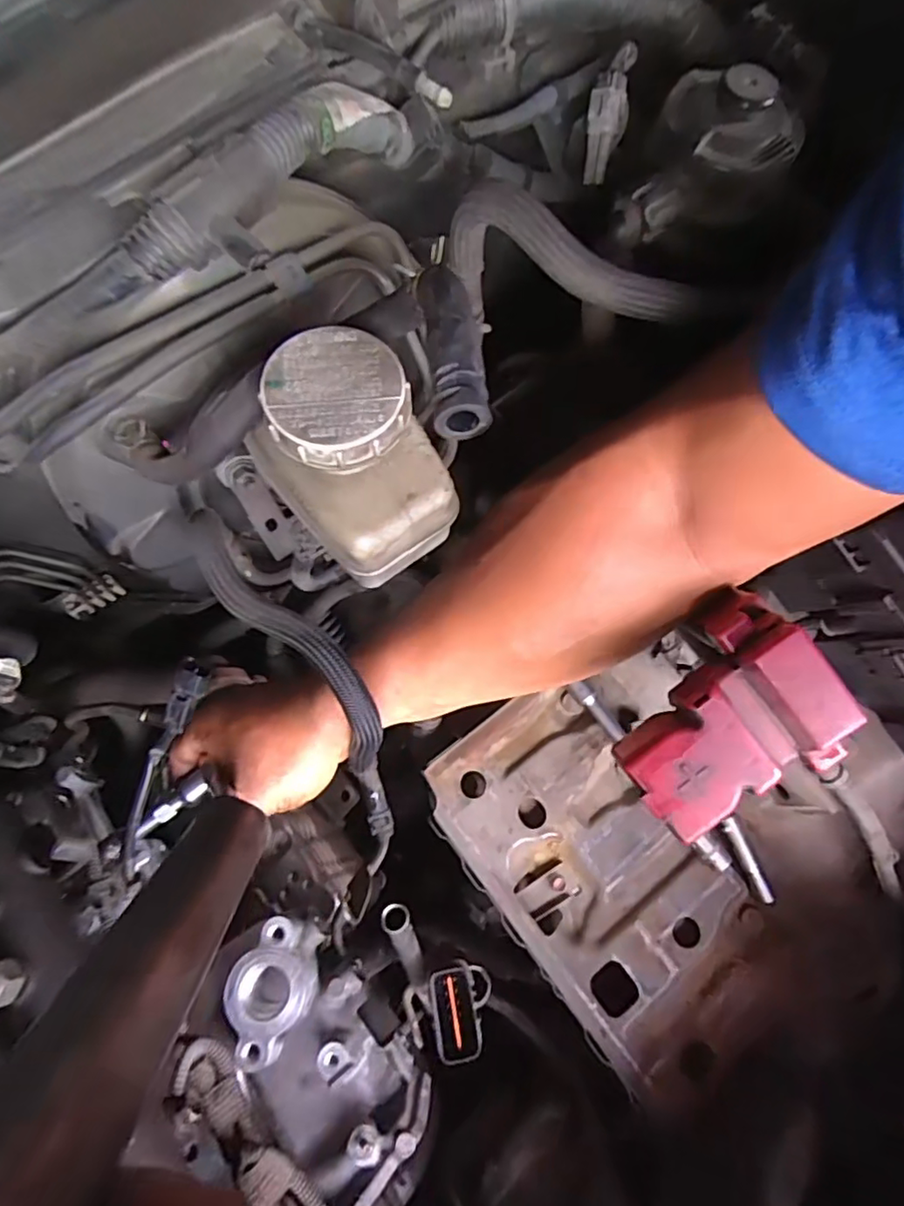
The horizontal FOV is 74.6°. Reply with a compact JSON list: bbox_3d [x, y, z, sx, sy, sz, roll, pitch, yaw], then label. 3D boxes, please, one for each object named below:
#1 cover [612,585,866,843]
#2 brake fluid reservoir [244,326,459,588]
[{"bbox_3d":[0.127,0.056,0.271,0.076,0.037,0.104,36,93,-1],"label":"cover"},{"bbox_3d":[-0.040,-0.058,0.245,0.062,0.060,0.076,-42,77,-13],"label":"brake fluid reservoir"}]

